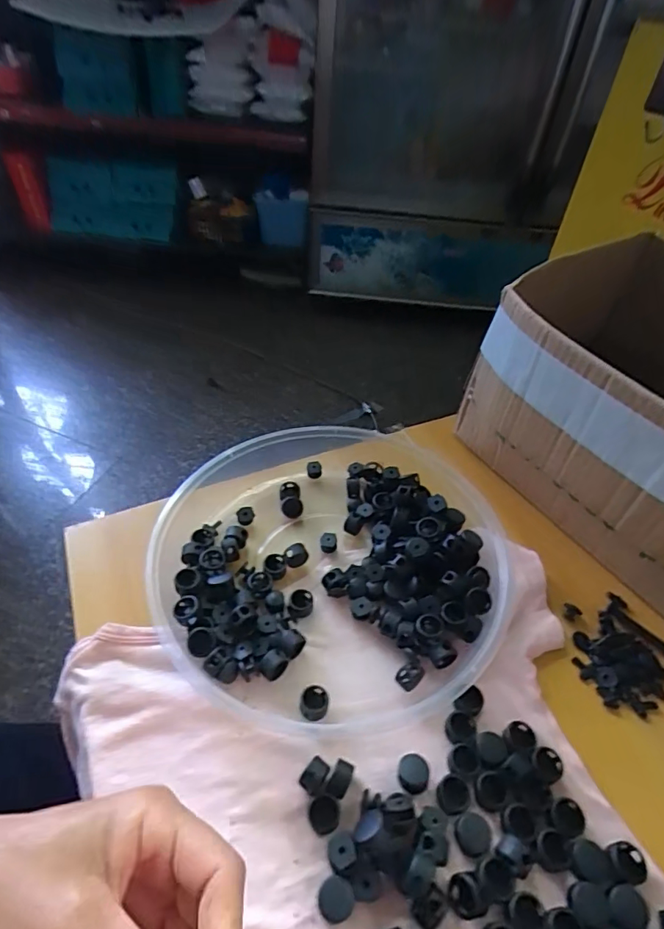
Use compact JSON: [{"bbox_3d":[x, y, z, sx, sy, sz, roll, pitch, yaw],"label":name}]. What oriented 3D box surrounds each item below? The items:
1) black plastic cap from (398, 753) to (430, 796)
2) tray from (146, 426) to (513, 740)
[{"bbox_3d":[0.044,0.167,0.271,0.016,0.007,0.017,2,47,-2],"label":"black plastic cap"},{"bbox_3d":[0.000,0.059,0.354,0.234,0.031,0.225,2,47,-2],"label":"tray"}]

